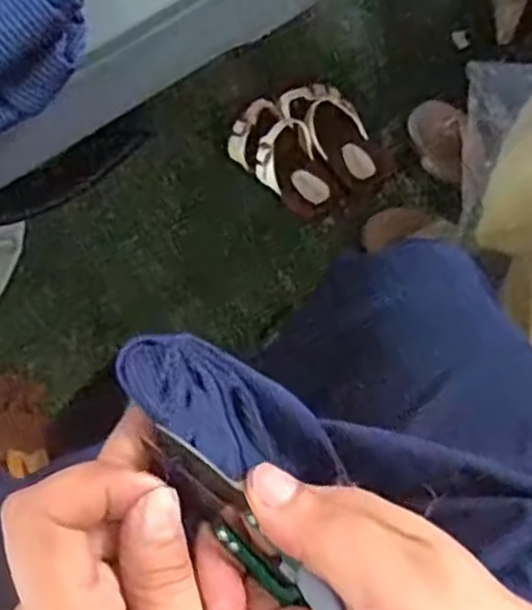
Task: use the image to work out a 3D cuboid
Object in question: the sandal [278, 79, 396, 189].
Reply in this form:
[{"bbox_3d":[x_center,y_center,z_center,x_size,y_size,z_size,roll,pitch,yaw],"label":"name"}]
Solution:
[{"bbox_3d":[0.093,-0.252,1.065,0.092,0.065,0.177,-30,70,-9],"label":"sandal"}]

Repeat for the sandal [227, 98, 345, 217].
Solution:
[{"bbox_3d":[0.024,-0.206,1.069,0.090,0.066,0.183,-38,71,-12],"label":"sandal"}]

